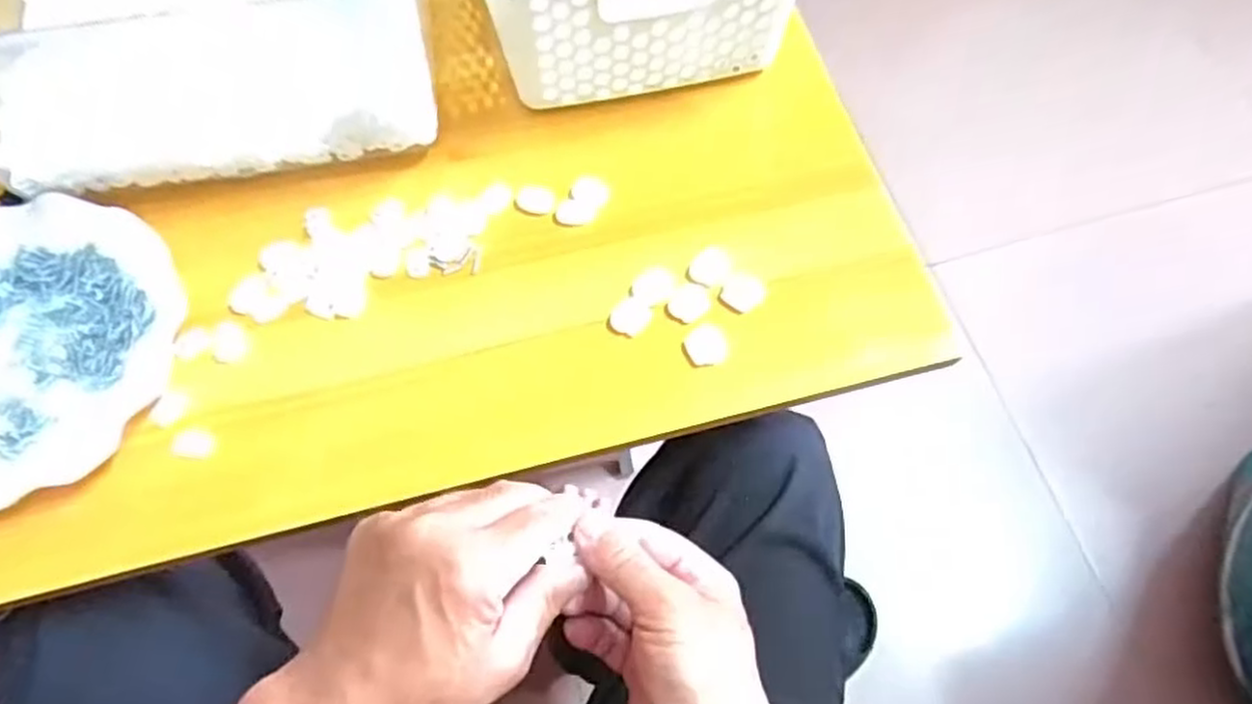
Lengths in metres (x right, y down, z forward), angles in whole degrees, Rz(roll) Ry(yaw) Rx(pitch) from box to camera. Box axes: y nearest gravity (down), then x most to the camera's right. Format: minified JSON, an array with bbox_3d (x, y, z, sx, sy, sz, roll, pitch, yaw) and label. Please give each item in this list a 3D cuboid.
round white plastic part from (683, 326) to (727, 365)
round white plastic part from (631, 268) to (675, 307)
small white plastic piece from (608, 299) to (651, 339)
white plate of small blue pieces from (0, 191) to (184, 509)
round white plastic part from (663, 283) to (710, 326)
[{"bbox_3d":[0.046,-0.004,0.426,0.024,0.004,0.022,0,66,0],"label":"round white plastic part"},{"bbox_3d":[0.016,-0.040,0.438,0.020,0.004,0.024,36,70,15],"label":"round white plastic part"},{"bbox_3d":[0.003,-0.021,0.427,0.022,0.004,0.024,0,66,0],"label":"small white plastic piece"},{"bbox_3d":[-0.343,-0.004,0.415,0.172,0.018,0.178,0,66,0],"label":"white plate of small blue pieces"},{"bbox_3d":[0.036,-0.029,0.435,0.023,0.004,0.027,30,69,13],"label":"round white plastic part"}]

